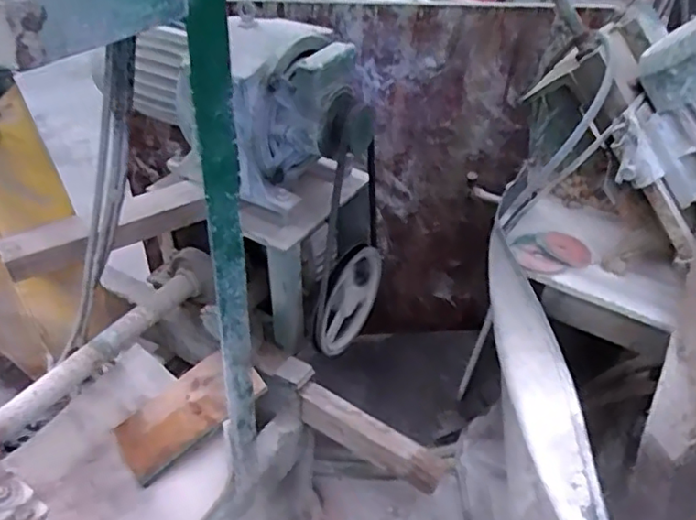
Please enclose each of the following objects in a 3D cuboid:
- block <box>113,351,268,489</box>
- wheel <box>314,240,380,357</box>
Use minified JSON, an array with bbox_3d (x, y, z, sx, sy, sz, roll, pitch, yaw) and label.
[{"bbox_3d":[-0.268,0.249,1.009,0.247,0.023,0.134,-36,51,-9],"label":"block"},{"bbox_3d":[0.001,0.069,1.081,0.024,0.198,0.173,26,44,27],"label":"wheel"}]

